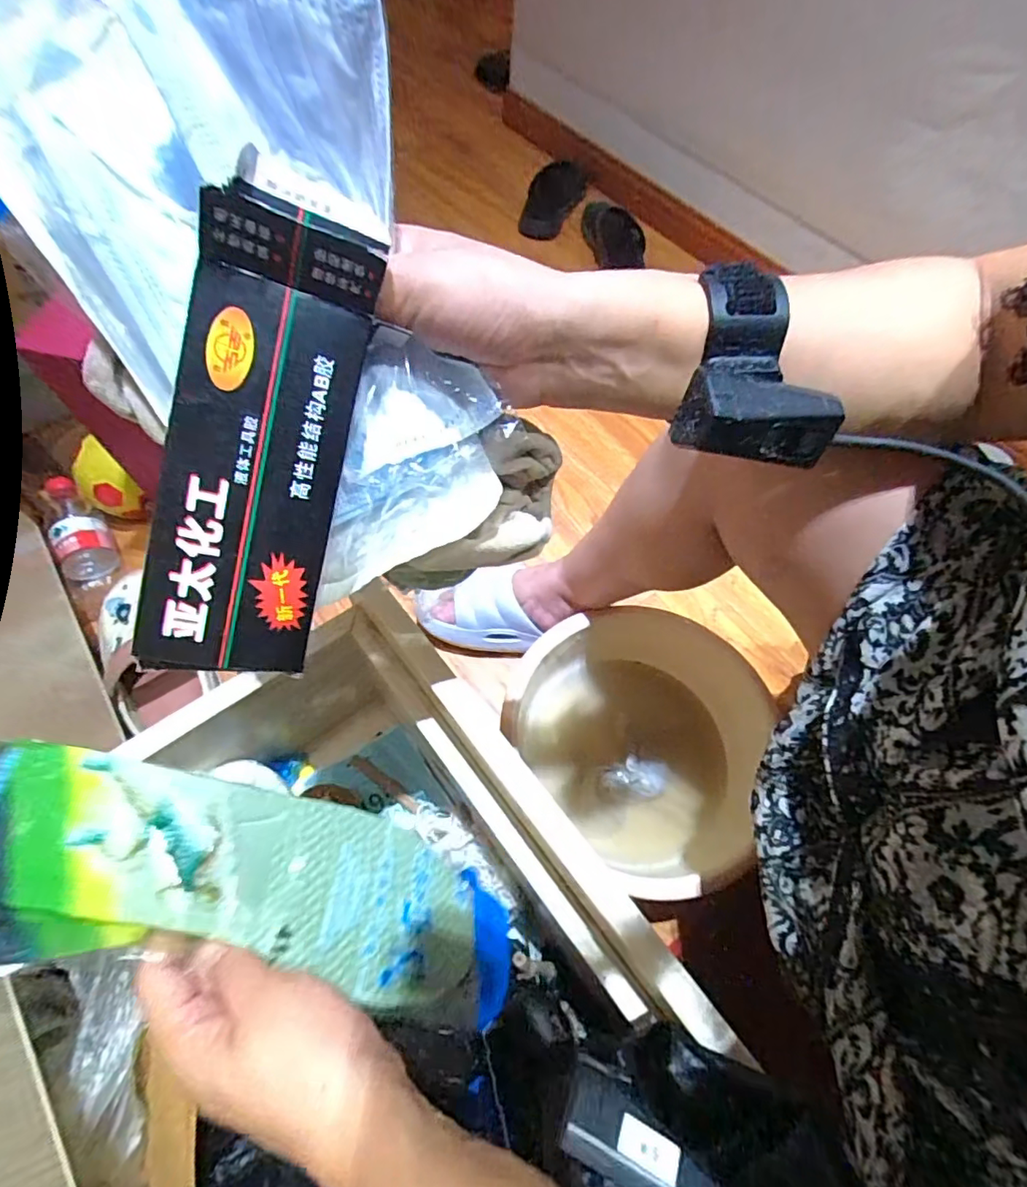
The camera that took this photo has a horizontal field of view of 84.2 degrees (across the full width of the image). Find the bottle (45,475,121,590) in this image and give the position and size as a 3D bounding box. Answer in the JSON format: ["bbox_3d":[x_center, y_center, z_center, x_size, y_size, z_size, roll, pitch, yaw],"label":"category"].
[{"bbox_3d":[-0.572,-0.079,0.751,0.061,0.053,0.185,-34,68,-17],"label":"bottle"}]

